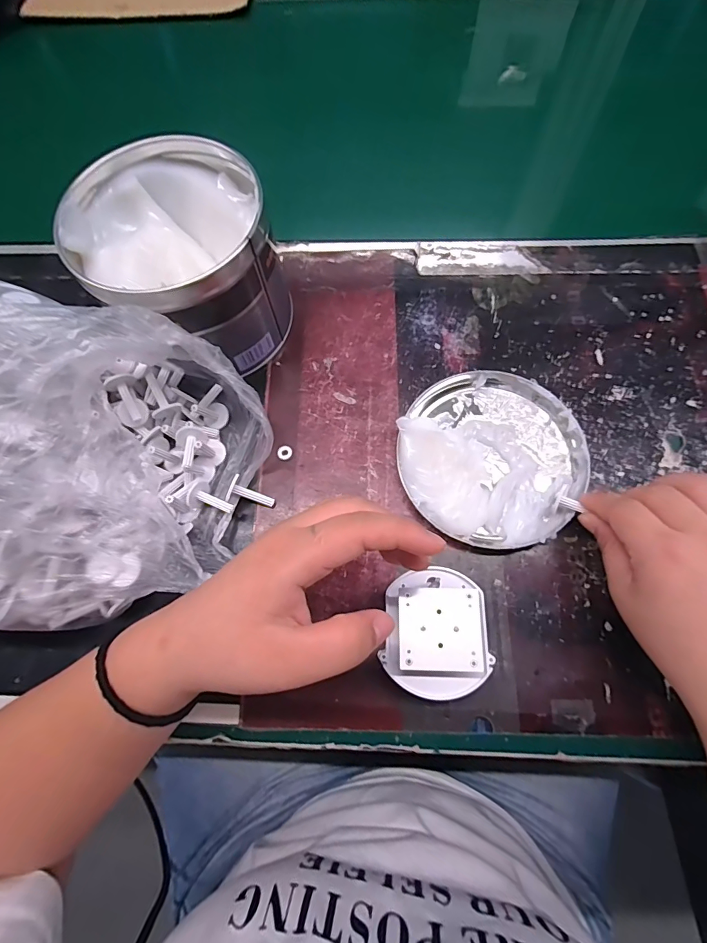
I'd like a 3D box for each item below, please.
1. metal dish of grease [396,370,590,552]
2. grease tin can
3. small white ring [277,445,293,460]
[{"bbox_3d":[0.096,-0.014,0.290,0.124,0.030,0.128,-1,71,2],"label":"metal dish of grease"},{"bbox_3d":[-0.116,-0.141,0.301,0.121,0.101,0.120,-1,71,2],"label":"grease tin can"},{"bbox_3d":[-0.050,-0.014,0.308,0.011,0.004,0.010,0,70,1],"label":"small white ring"}]

